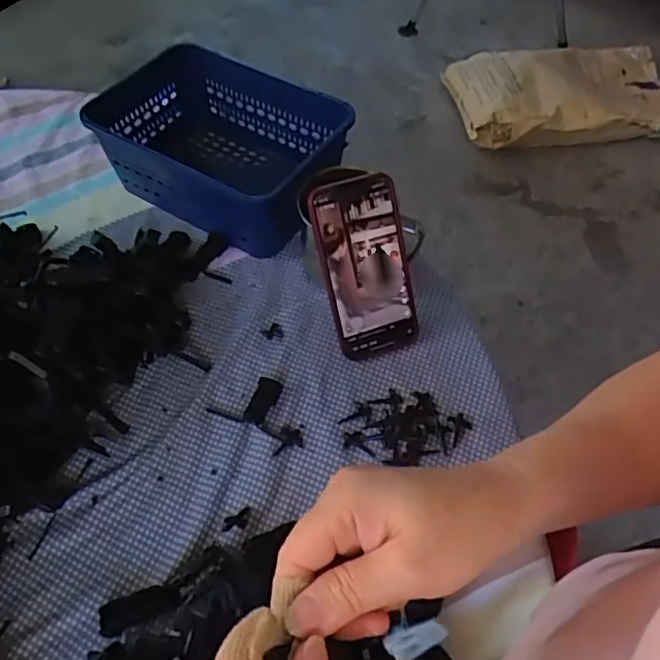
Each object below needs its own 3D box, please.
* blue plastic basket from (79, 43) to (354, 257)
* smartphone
[{"bbox_3d":[-0.115,-0.200,0.656,0.259,0.097,0.172,33,61,19],"label":"blue plastic basket"},{"bbox_3d":[0.033,-0.053,0.538,0.077,0.158,0.014,-17,21,-11],"label":"smartphone"}]

